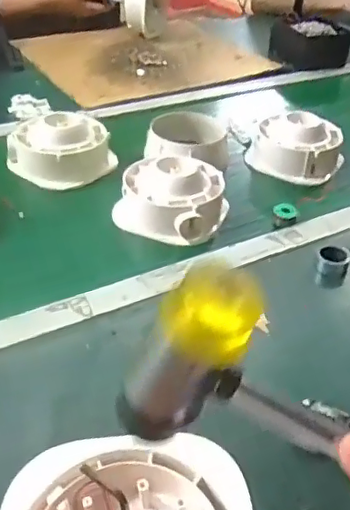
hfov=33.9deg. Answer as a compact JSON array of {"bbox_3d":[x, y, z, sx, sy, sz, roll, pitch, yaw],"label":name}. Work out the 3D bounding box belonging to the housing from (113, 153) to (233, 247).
[{"bbox_3d":[-0.003,-0.075,0.720,0.137,0.069,0.118,3,37,0],"label":"housing"}]

